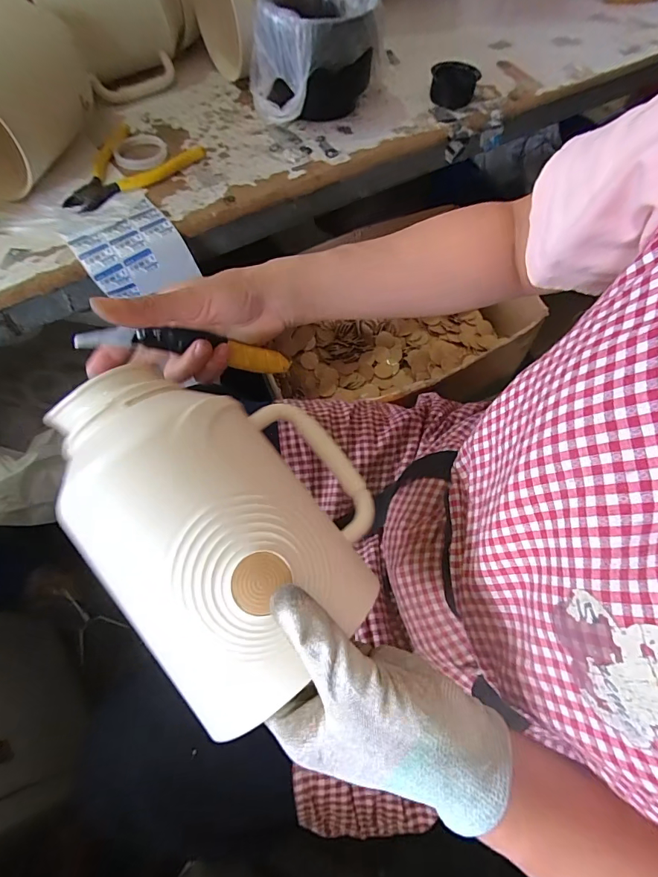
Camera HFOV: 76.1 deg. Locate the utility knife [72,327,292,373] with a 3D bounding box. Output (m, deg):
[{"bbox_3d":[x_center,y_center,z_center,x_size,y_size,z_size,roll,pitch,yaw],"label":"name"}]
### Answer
[{"bbox_3d":[-0.119,-0.076,0.353,0.172,0.020,0.015,7,62,-12],"label":"utility knife"}]

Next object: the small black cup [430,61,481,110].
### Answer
[{"bbox_3d":[0.179,-0.510,0.608,0.063,0.037,0.063,1,63,-2],"label":"small black cup"}]

